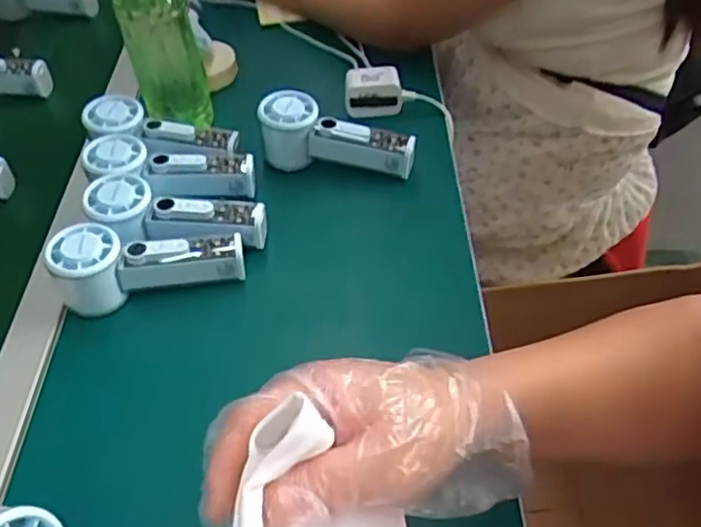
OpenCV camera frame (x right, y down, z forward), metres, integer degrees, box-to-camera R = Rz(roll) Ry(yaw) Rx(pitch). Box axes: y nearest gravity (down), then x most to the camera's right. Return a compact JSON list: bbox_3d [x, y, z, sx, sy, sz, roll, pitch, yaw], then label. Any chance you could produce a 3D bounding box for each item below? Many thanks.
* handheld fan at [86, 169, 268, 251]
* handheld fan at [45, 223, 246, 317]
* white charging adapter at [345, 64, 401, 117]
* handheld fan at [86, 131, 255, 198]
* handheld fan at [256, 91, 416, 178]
[{"bbox_3d":[-0.153,-0.044,0.580,0.155,0.036,0.059,10,49,-4],"label":"handheld fan"},{"bbox_3d":[-0.168,-0.005,0.548,0.154,0.057,0.056,-13,49,-4],"label":"handheld fan"},{"bbox_3d":[0.025,-0.191,0.725,0.061,0.050,0.028,-8,48,-1],"label":"white charging adapter"},{"bbox_3d":[-0.170,-0.093,0.622,0.155,0.038,0.058,9,48,-10],"label":"handheld fan"},{"bbox_3d":[-0.015,-0.122,0.664,0.159,0.070,0.048,15,51,3],"label":"handheld fan"}]

